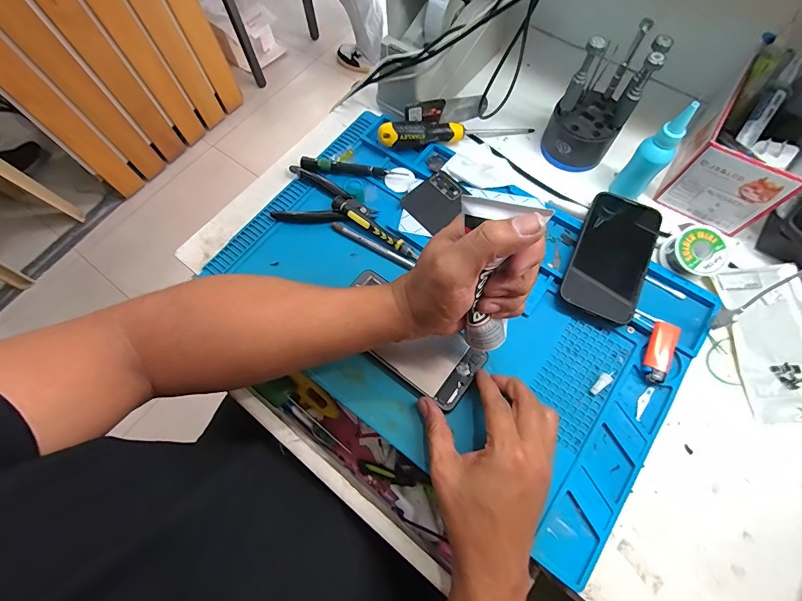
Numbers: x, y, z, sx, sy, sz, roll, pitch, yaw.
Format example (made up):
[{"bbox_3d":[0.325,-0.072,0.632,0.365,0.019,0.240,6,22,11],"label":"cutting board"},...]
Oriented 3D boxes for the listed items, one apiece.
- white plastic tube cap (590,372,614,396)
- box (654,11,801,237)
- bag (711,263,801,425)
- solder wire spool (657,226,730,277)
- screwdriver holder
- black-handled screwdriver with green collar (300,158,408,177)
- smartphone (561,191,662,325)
[{"bbox_3d":[0.188,0.077,0.351,0.011,0.009,0.028,40,76,16],"label":"white plastic tube cap"},{"bbox_3d":[0.384,-0.175,0.404,0.105,0.093,0.173,32,74,14],"label":"box"},{"bbox_3d":[0.376,0.039,0.371,0.089,0.011,0.152,-1,69,3],"label":"bag"},{"bbox_3d":[0.307,-0.048,0.396,0.046,0.038,0.052,-32,80,2],"label":"solder wire spool"},{"bbox_3d":[0.215,-0.220,0.415,0.077,0.132,0.084,28,73,13],"label":"screwdriver holder"},{"bbox_3d":[-0.058,-0.161,0.455,0.126,0.014,0.013,5,69,5],"label":"black-handled screwdriver with green collar"},{"bbox_3d":[0.224,-0.050,0.397,0.072,0.006,0.144,24,72,13],"label":"smartphone"}]

